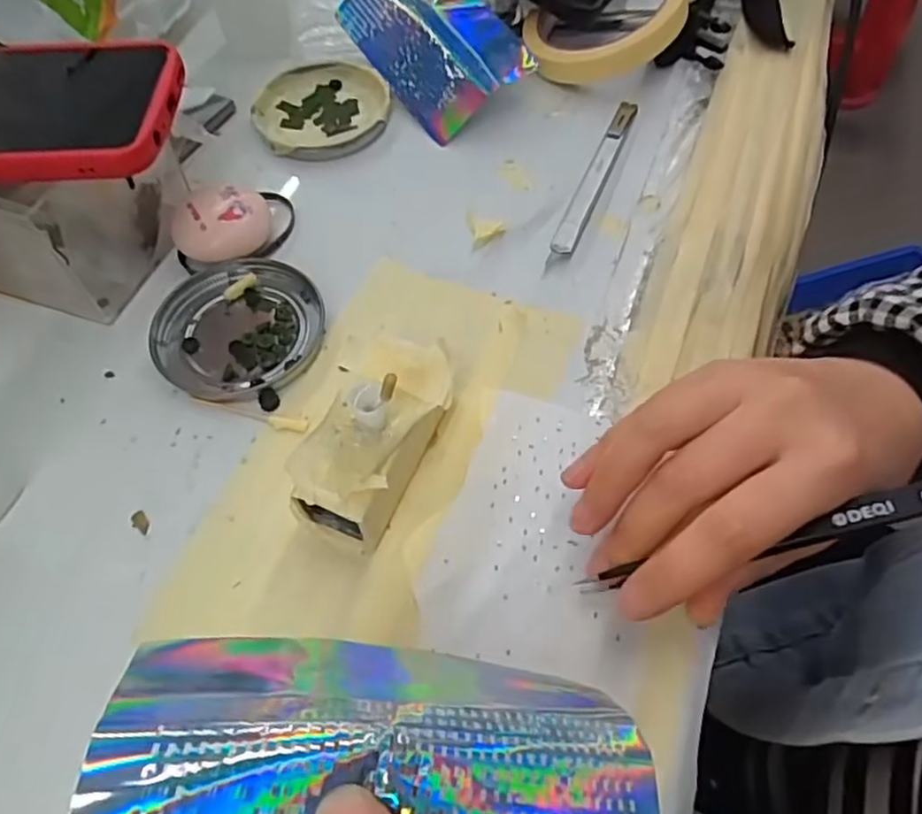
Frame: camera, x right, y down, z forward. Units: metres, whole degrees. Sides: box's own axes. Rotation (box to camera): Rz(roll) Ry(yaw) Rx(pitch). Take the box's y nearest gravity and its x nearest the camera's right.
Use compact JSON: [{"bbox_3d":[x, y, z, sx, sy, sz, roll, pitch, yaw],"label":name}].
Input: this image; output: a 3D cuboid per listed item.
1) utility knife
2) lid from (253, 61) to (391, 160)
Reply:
[{"bbox_3d":[0.072,-0.124,0.366,0.012,0.006,0.139,20,62,13],"label":"utility knife"},{"bbox_3d":[-0.083,-0.180,0.402,0.078,0.009,0.081,-1,59,1],"label":"lid"}]

